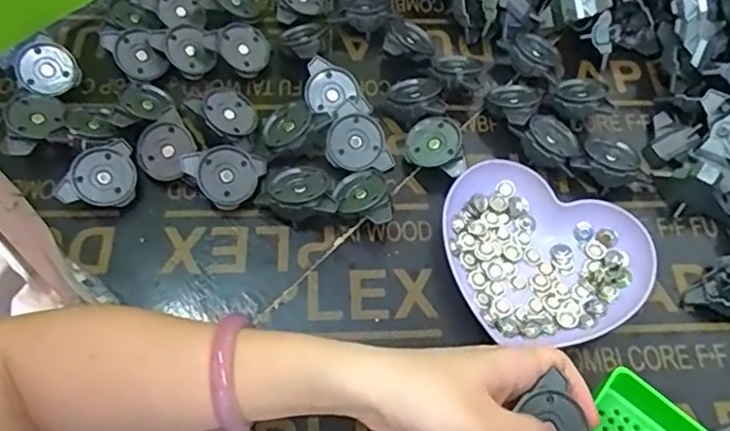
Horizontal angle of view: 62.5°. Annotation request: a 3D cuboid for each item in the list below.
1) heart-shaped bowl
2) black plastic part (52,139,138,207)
[{"bbox_3d":[0.126,0.031,0.433,0.144,0.025,0.124,24,64,11],"label":"heart-shaped bowl"},{"bbox_3d":[-0.197,-0.033,0.448,0.052,0.016,0.052,8,78,-16],"label":"black plastic part"}]

